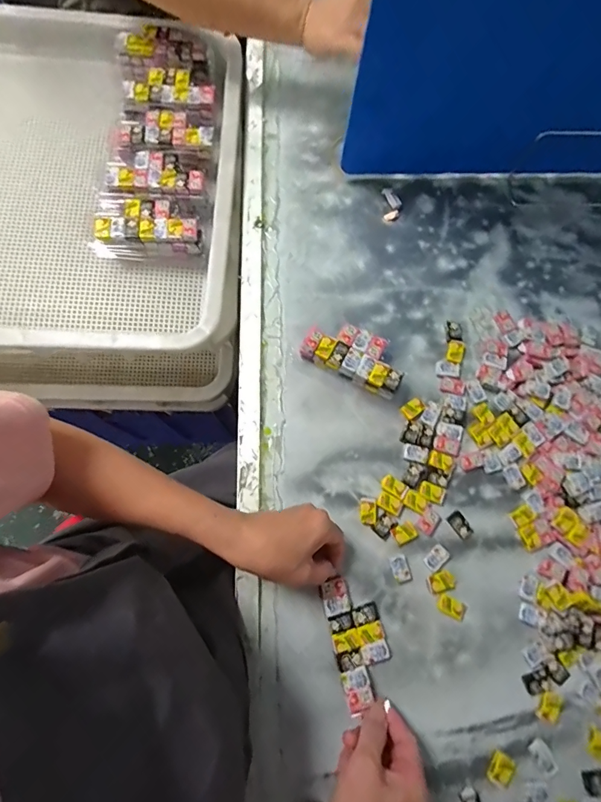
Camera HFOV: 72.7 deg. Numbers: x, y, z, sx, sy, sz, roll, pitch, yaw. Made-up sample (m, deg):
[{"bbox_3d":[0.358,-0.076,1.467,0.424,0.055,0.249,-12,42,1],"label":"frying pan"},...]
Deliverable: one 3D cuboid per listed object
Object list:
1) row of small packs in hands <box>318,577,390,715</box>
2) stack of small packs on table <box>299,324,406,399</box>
[{"bbox_3d":[0.059,0.236,0.407,0.052,0.016,0.112,-14,77,-3],"label":"row of small packs in hands"},{"bbox_3d":[0.064,-0.053,0.475,0.116,0.032,0.056,26,77,4],"label":"stack of small packs on table"}]

